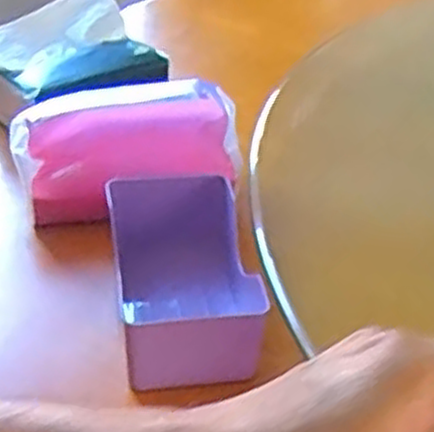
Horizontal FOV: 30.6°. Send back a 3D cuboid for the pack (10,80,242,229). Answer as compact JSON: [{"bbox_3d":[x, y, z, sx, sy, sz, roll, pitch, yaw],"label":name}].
[{"bbox_3d":[-0.073,-0.055,0.620,0.167,0.065,0.086,-5,39,-11],"label":"pack"}]

